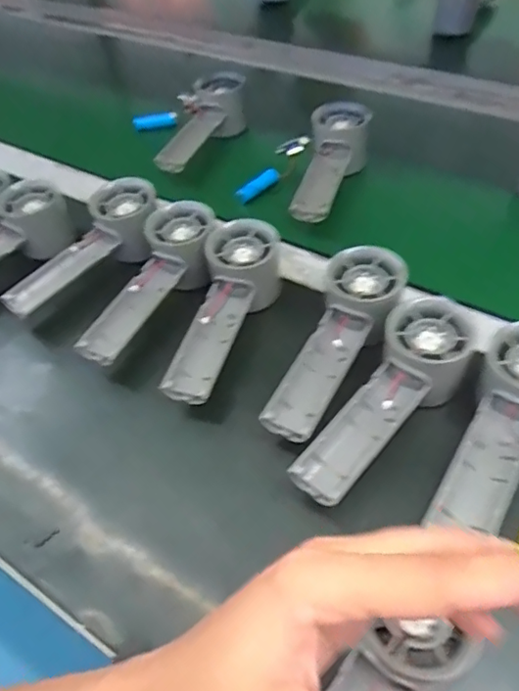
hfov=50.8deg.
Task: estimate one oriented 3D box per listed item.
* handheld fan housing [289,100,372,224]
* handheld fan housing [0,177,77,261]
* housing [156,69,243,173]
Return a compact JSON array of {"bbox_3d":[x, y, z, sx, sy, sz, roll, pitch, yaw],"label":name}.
[{"bbox_3d":[0.074,-0.179,0.549,0.054,0.059,0.156,7,52,13],"label":"handheld fan housing"},{"bbox_3d":[-0.248,-0.091,0.509,0.050,0.062,0.163,34,61,29],"label":"handheld fan housing"},{"bbox_3d":[-0.067,-0.247,0.628,0.061,0.047,0.160,23,71,23],"label":"housing"}]

